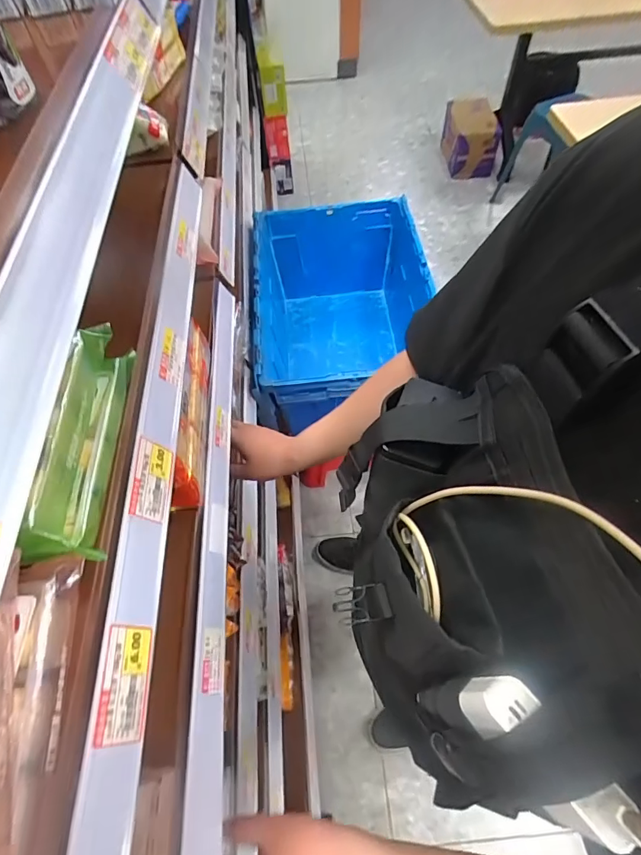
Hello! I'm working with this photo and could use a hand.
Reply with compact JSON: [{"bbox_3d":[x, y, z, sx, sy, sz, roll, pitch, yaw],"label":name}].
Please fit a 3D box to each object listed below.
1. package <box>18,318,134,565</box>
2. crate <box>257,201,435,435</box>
[{"bbox_3d":[-0.166,0.008,0.330,0.044,0.072,0.176,3,59,4],"label":"package"},{"bbox_3d":[0.053,-0.280,1.217,0.409,0.337,0.613,-4,59,0],"label":"crate"}]

